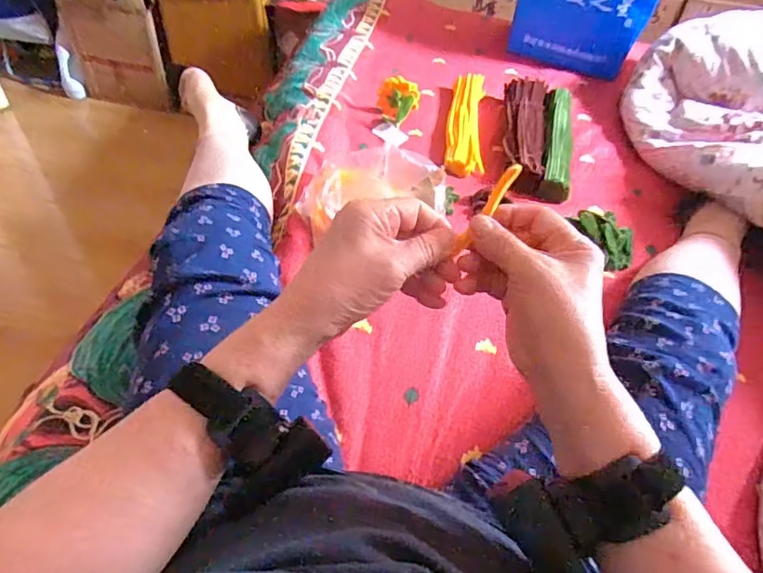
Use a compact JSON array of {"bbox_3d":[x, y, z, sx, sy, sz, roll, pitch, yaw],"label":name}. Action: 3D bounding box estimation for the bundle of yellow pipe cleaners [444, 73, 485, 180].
[{"bbox_3d":[0.154,-0.304,0.940,0.063,0.037,0.271,8,48,1],"label":"bundle of yellow pipe cleaners"}]

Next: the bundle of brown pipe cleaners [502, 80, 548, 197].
[{"bbox_3d":[0.255,-0.282,0.931,0.072,0.042,0.307,11,48,4],"label":"bundle of brown pipe cleaners"}]

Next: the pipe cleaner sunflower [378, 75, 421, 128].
[{"bbox_3d":[0.026,-0.328,0.939,0.077,0.065,0.074,11,48,4],"label":"pipe cleaner sunflower"}]

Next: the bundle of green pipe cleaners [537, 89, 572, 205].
[{"bbox_3d":[0.309,-0.257,0.919,0.049,0.050,0.292,13,48,5],"label":"bundle of green pipe cleaners"}]

